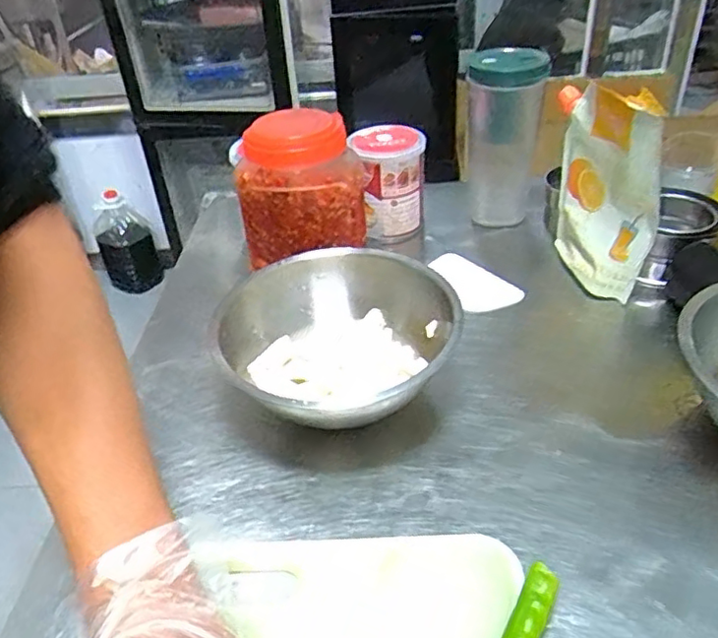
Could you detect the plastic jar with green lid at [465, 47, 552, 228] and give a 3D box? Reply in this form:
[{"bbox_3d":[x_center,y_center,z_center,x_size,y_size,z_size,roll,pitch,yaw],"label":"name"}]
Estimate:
[{"bbox_3d":[0.156,-0.187,0.677,0.073,0.175,0.081,5,37,11],"label":"plastic jar with green lid"}]

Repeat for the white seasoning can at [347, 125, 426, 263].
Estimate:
[{"bbox_3d":[0.032,-0.147,0.707,0.080,0.122,0.076,-2,36,2],"label":"white seasoning can"}]

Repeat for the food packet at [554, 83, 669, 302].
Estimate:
[{"bbox_3d":[0.222,-0.119,0.572,0.029,0.182,0.130,-11,33,-11],"label":"food packet"}]

